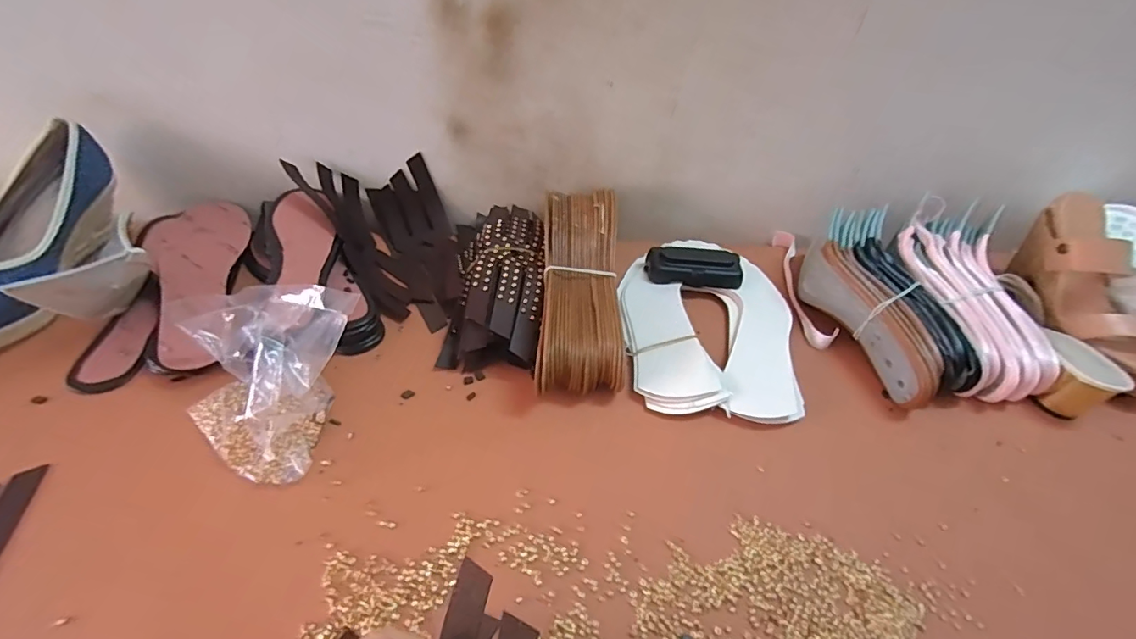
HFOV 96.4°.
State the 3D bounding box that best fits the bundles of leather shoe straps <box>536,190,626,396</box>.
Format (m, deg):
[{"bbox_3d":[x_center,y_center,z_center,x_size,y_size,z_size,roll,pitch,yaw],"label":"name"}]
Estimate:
[{"bbox_3d":[0.013,-0.030,0.523,0.083,0.084,0.240,4,46,-4],"label":"bundles of leather shoe straps"}]

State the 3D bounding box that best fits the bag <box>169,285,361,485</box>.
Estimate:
[{"bbox_3d":[-0.252,0.041,0.409,0.132,0.096,0.125,17,47,9],"label":"bag"}]

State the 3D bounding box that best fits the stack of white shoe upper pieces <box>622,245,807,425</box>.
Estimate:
[{"bbox_3d":[0.147,0.003,0.545,0.177,0.033,0.227,8,46,0],"label":"stack of white shoe upper pieces"}]

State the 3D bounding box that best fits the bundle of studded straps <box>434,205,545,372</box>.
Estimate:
[{"bbox_3d":[-0.078,-0.049,0.546,0.100,0.065,0.221,3,46,-5],"label":"bundle of studded straps"}]

